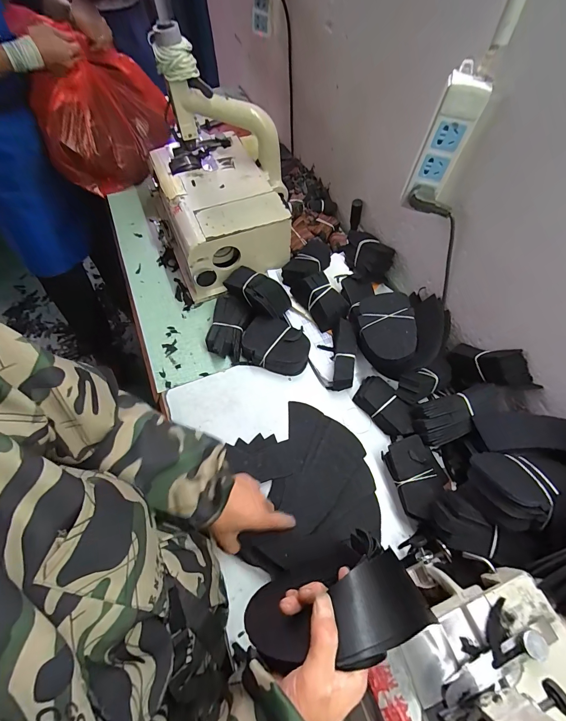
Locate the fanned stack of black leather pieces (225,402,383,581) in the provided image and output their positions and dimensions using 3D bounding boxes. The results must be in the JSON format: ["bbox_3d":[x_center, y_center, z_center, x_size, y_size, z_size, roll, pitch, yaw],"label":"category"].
[{"bbox_3d":[0.034,0.185,0.520,0.215,0.055,0.234,-13,62,-4],"label":"fanned stack of black leather pieces"}]

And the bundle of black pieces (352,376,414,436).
[{"bbox_3d":[0.179,0.087,0.578,0.070,0.043,0.120,-37,66,-16],"label":"bundle of black pieces"}]

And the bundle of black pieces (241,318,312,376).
[{"bbox_3d":[-0.013,-0.033,0.635,0.136,0.040,0.097,19,64,12],"label":"bundle of black pieces"}]

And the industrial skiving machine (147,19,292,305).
[{"bbox_3d":[-0.142,-0.395,0.673,0.279,0.303,0.348,-23,63,-9],"label":"industrial skiving machine"}]

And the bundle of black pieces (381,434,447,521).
[{"bbox_3d":[0.207,0.188,0.519,0.067,0.050,0.117,-12,62,-4],"label":"bundle of black pieces"}]

